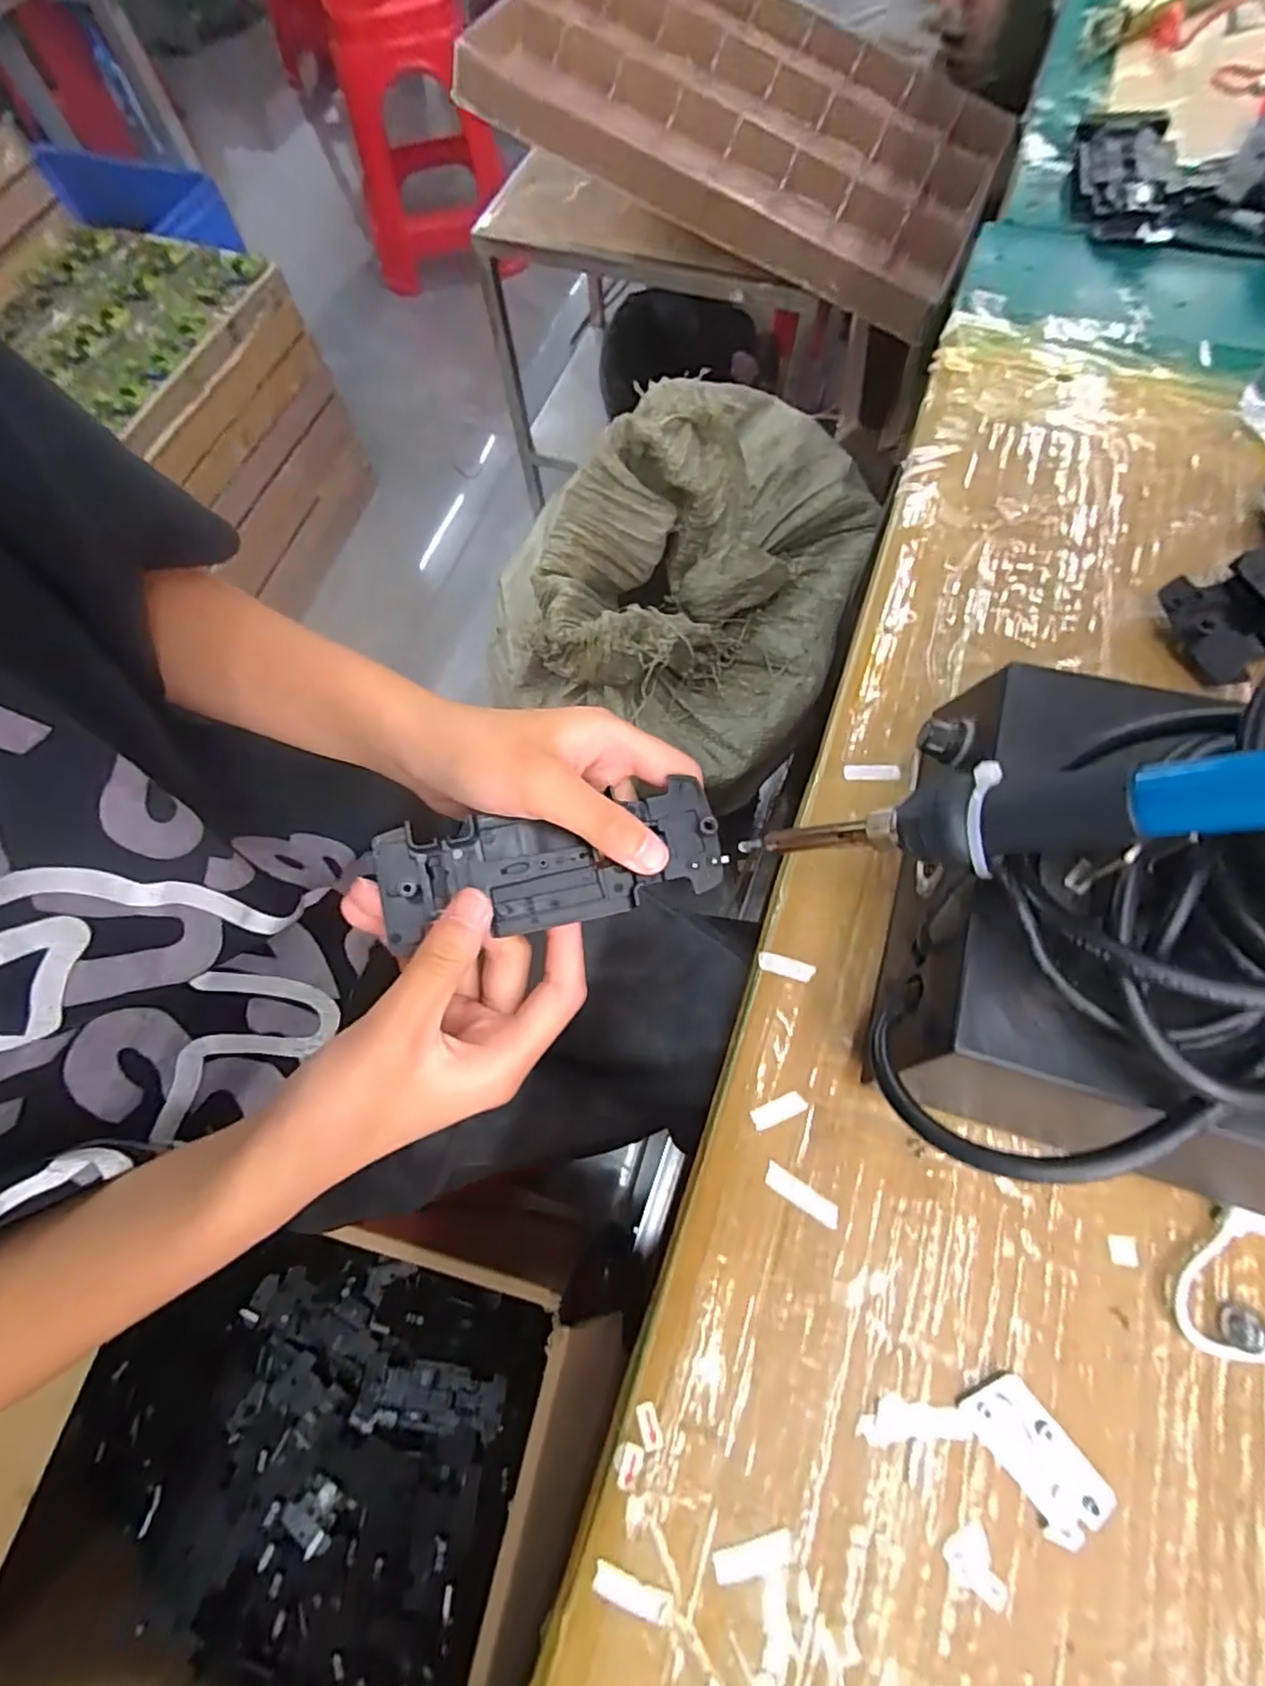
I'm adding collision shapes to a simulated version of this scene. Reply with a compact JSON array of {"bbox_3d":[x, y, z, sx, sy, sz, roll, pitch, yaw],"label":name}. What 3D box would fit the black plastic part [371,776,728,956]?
[{"bbox_3d":[-0.030,0.008,0.245,0.126,0.008,0.044,-10,87,-6],"label":"black plastic part"}]

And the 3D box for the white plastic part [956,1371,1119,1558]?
[{"bbox_3d":[0.103,0.156,0.164,0.019,0.004,0.034,-37,72,-11],"label":"white plastic part"}]

